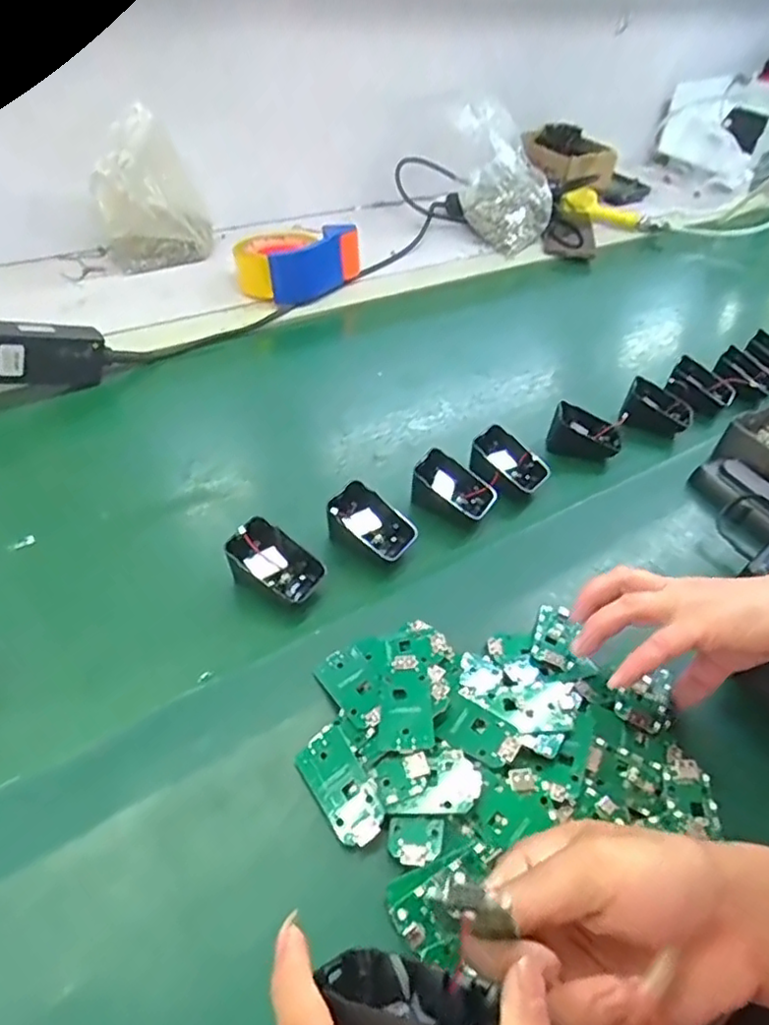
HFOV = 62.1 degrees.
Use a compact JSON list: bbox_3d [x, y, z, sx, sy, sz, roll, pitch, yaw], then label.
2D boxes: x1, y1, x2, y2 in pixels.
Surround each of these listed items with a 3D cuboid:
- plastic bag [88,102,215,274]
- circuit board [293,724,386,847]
[{"bbox_3d":[-0.282,-0.384,0.780,0.133,0.157,0.084,-9,45,-15],"label":"plastic bag"},{"bbox_3d":[-0.025,0.156,0.366,0.033,0.004,0.064,-36,57,-7],"label":"circuit board"}]

